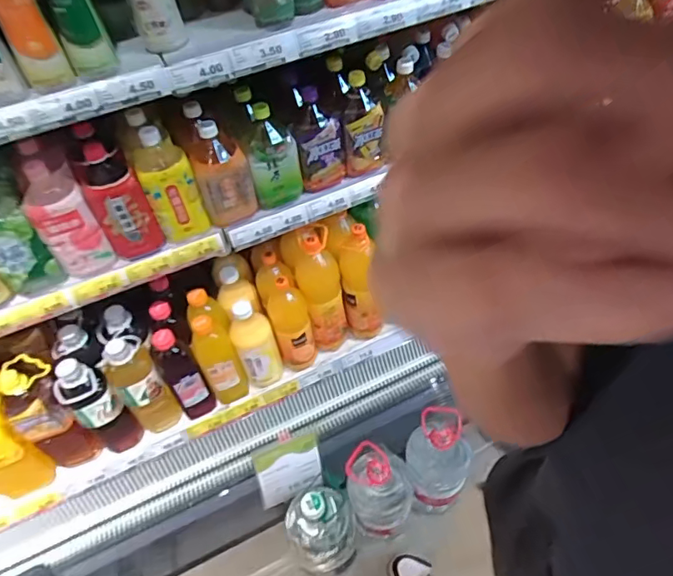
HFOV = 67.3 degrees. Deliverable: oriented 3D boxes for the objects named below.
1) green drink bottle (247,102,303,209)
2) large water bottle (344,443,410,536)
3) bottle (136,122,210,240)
[{"bbox_3d":[-0.113,-0.240,0.923,0.082,0.200,0.068,-1,47,6],"label":"green drink bottle"},{"bbox_3d":[0.103,0.485,1.224,0.147,0.279,0.139,2,48,8],"label":"large water bottle"},{"bbox_3d":[-0.294,-0.188,0.877,0.084,0.206,0.076,-24,49,-15],"label":"bottle"}]

